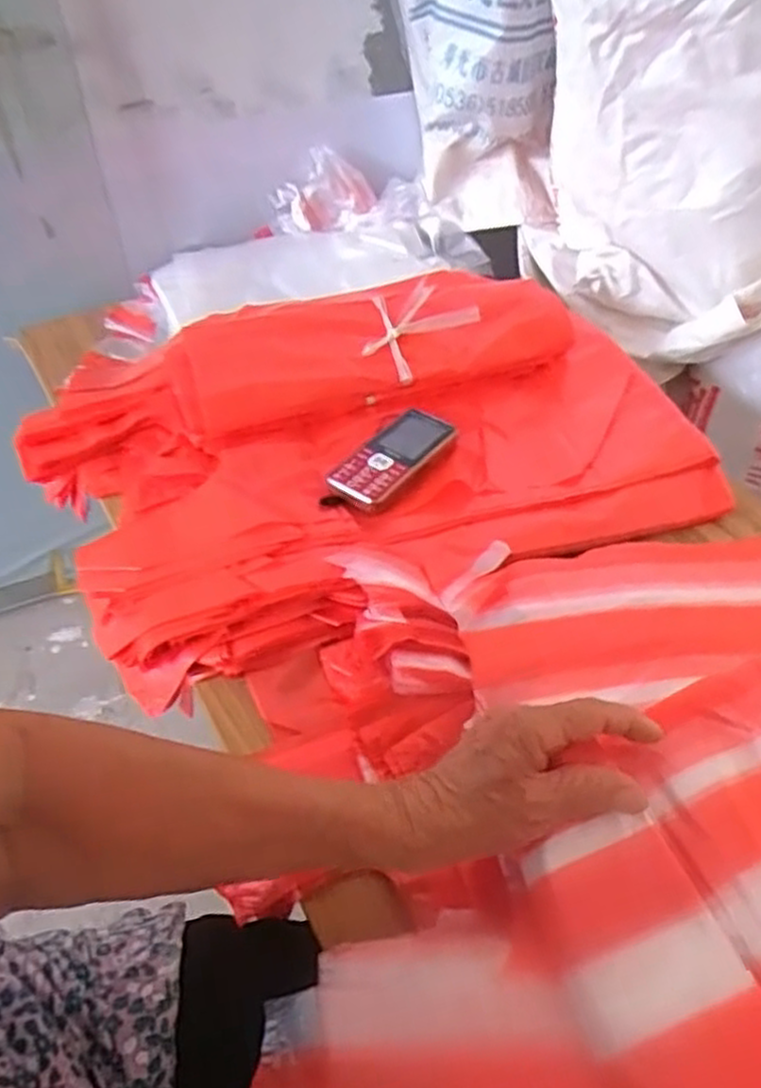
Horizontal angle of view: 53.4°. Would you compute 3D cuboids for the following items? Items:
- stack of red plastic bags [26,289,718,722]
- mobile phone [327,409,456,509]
[{"bbox_3d":[-0.019,-0.093,0.673,0.541,0.106,0.371,-18,49,-16],"label":"stack of red plastic bags"},{"bbox_3d":[0.010,-0.076,0.645,0.050,0.017,0.120,31,52,22],"label":"mobile phone"}]

